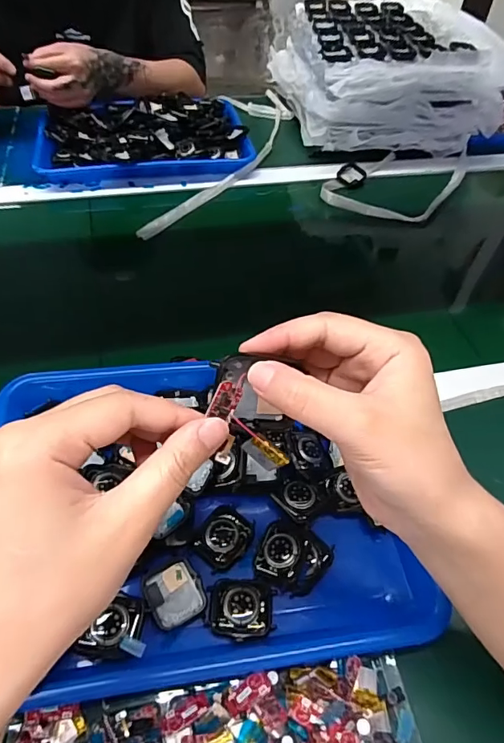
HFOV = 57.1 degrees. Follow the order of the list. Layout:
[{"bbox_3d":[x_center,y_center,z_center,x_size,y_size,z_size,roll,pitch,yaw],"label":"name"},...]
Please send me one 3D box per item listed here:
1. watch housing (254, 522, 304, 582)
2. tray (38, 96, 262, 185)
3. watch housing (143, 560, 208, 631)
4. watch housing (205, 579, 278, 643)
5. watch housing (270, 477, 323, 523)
[{"bbox_3d":[0.021,0.132,0.342,0.031,0.012,0.040,7,63,19],"label":"watch housing"},{"bbox_3d":[-0.170,-0.384,0.733,0.318,0.051,0.227,-5,52,-8],"label":"tray"},{"bbox_3d":[-0.054,0.156,0.324,0.036,0.008,0.037,-24,56,-22],"label":"watch housing"},{"bbox_3d":[-0.007,0.164,0.321,0.045,0.012,0.038,1,51,-3],"label":"watch housing"},{"bbox_3d":[0.038,0.099,0.365,0.033,0.010,0.033,-31,59,-26],"label":"watch housing"}]

